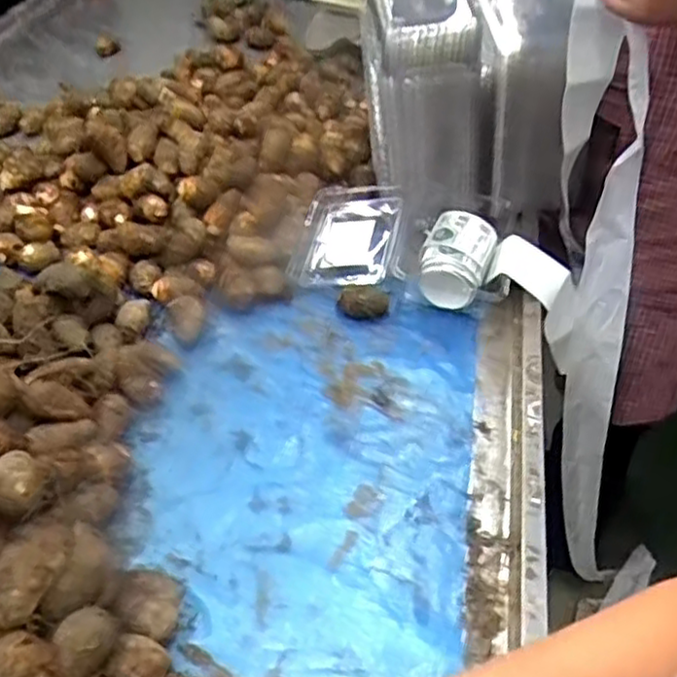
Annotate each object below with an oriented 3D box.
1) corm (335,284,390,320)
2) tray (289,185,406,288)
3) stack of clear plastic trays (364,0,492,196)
[{"bbox_3d":[0.029,-0.044,0.836,0.060,0.032,0.046,3,44,2],"label":"corm"},{"bbox_3d":[0.013,-0.134,0.892,0.117,0.024,0.165,6,57,13],"label":"tray"},{"bbox_3d":[0.112,-0.300,0.876,0.157,0.234,0.124,0,44,-1],"label":"stack of clear plastic trays"}]

